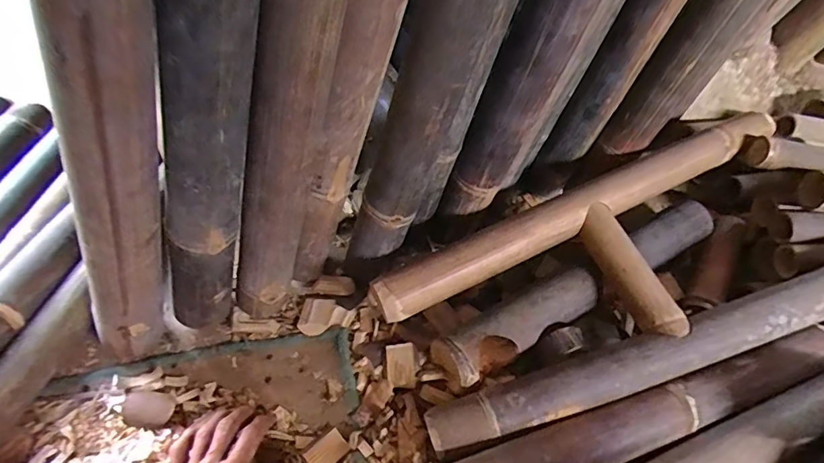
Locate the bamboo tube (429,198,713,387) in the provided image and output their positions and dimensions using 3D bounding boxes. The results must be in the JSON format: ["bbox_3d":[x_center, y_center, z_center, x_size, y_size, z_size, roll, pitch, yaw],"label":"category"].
[{"bbox_3d":[0.248,0.075,0.679,0.488,0.064,0.063,-25,59,-23],"label":"bamboo tube"}]

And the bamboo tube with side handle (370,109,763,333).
[{"bbox_3d":[0.283,0.027,0.634,0.645,0.094,0.222,-20,57,-20],"label":"bamboo tube with side handle"}]

